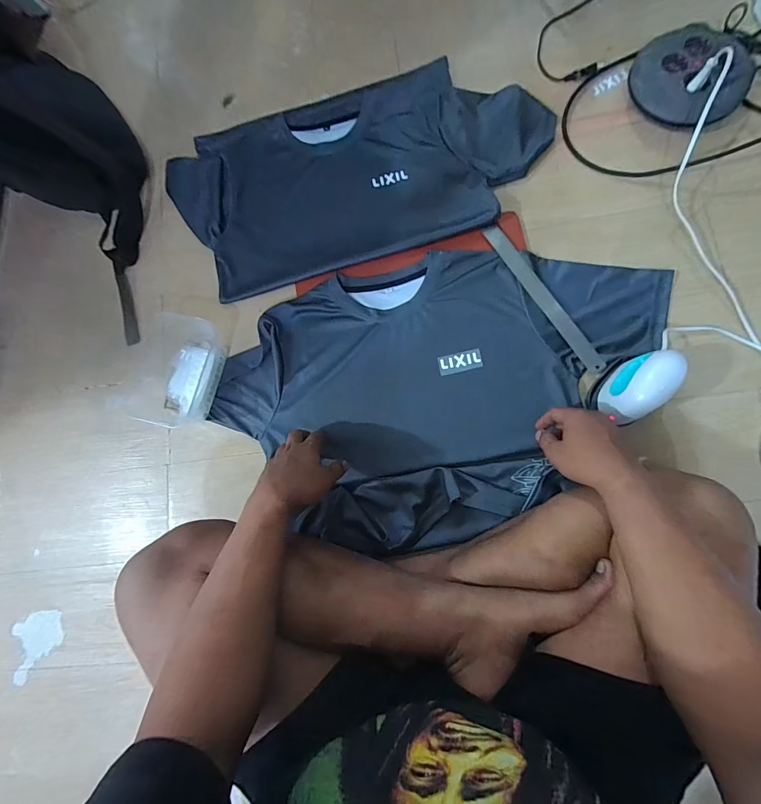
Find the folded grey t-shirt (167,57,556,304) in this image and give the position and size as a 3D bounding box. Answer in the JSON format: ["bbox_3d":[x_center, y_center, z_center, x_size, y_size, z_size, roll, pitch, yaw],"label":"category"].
[{"bbox_3d":[-0.043,-0.396,0.643,0.623,0.033,0.329,-13,81,5],"label":"folded grey t-shirt"}]

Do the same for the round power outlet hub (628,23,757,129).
[{"bbox_3d":[0.480,-0.501,0.581,0.153,0.062,0.153,-1,83,7],"label":"round power outlet hub"}]

